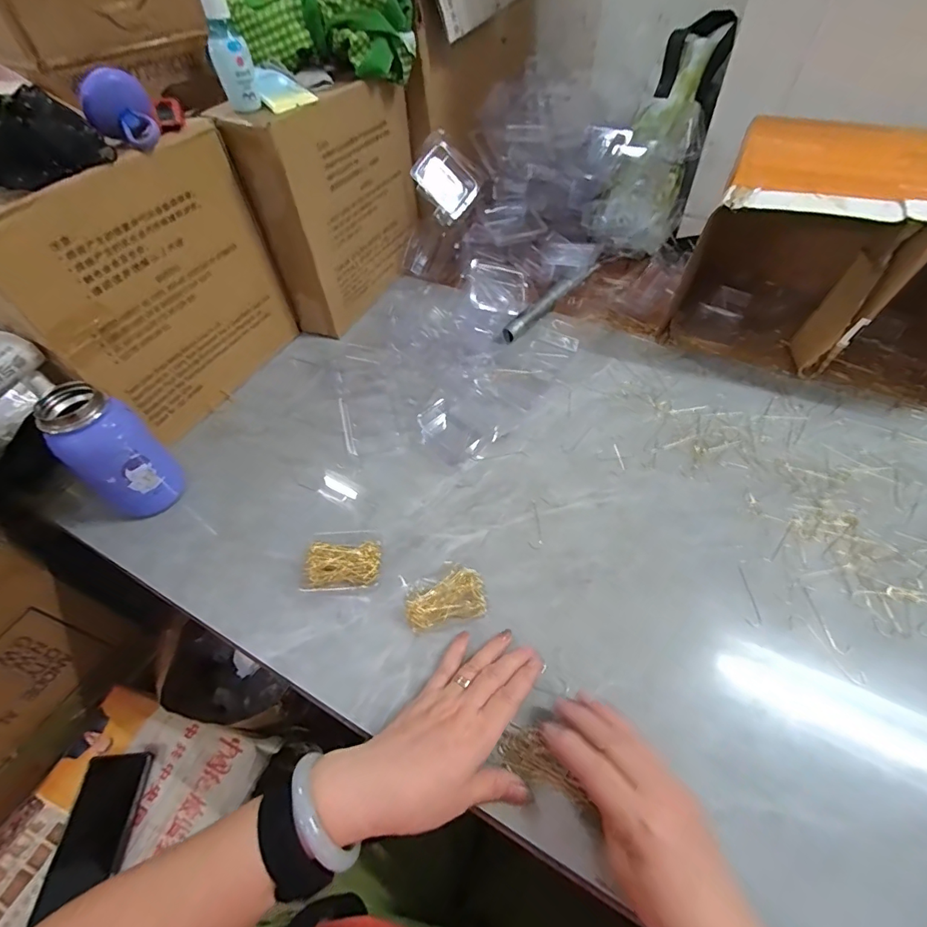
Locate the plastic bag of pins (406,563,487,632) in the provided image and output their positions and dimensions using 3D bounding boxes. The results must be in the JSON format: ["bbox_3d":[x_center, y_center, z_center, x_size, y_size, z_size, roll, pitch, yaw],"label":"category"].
[{"bbox_3d":[-0.017,0.123,0.417,0.072,0.014,0.049,-10,51,-5],"label":"plastic bag of pins"}]

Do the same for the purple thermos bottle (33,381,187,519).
[{"bbox_3d":[-0.349,-0.007,0.458,0.063,0.141,0.073,35,61,27],"label":"purple thermos bottle"}]

